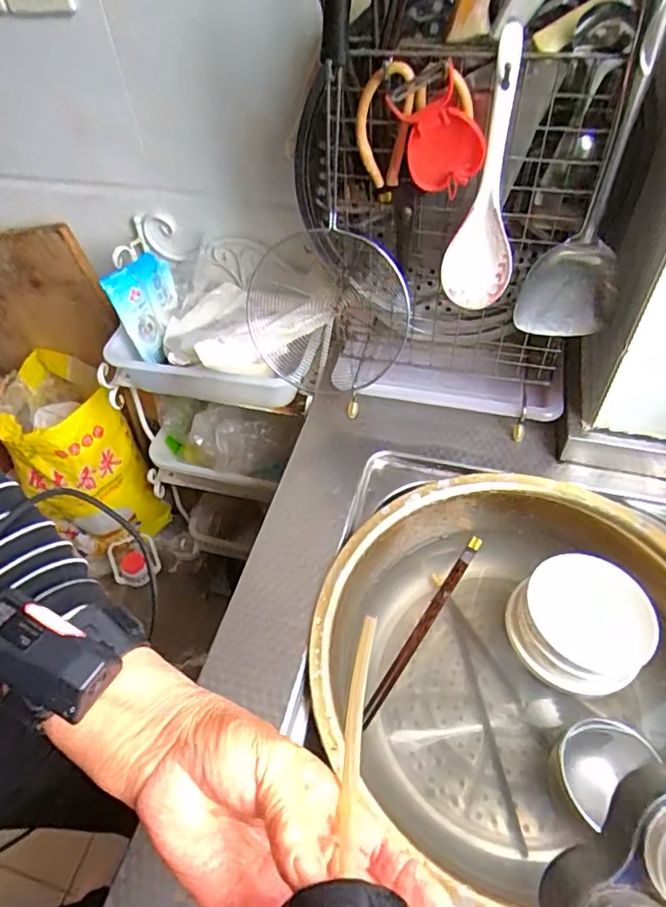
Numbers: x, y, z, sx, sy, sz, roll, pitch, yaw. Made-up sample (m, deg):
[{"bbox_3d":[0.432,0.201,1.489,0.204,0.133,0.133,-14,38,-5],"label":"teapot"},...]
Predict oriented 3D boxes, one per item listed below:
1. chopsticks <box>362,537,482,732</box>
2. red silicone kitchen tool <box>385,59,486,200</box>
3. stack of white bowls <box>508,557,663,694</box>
[{"bbox_3d":[0.098,0.180,0.593,0.012,0.014,0.242,27,57,24],"label":"chopsticks"},{"bbox_3d":[0.087,-0.267,0.480,0.078,0.072,0.034,22,55,21],"label":"red silicone kitchen tool"},{"bbox_3d":[0.251,0.170,0.569,0.127,0.054,0.123,-36,56,-23],"label":"stack of white bowls"}]

